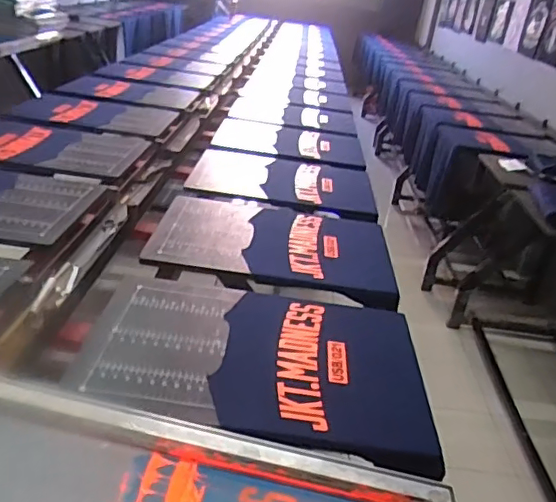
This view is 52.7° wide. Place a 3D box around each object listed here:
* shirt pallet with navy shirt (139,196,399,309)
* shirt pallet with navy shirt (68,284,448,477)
[{"bbox_3d":[-0.008,-0.024,1.415,0.590,0.034,0.412,10,28,5],"label":"shirt pallet with navy shirt"},{"bbox_3d":[-0.026,0.187,1.002,0.566,0.022,0.408,8,28,1],"label":"shirt pallet with navy shirt"}]

